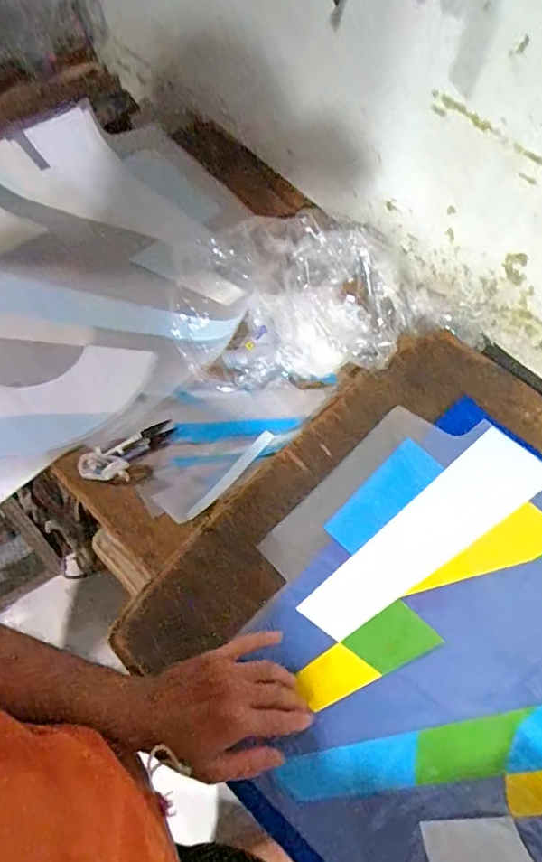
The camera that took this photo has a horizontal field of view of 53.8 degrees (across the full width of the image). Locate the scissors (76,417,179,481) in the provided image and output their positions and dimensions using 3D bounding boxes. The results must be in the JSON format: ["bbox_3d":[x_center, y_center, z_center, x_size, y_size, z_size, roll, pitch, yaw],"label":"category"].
[{"bbox_3d":[-0.177,0.030,0.679,0.127,0.024,0.049,-26,68,-17],"label":"scissors"}]

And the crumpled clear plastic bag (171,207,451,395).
[{"bbox_3d":[0.053,-0.193,0.759,0.380,0.131,0.254,-26,68,-17],"label":"crumpled clear plastic bag"}]

